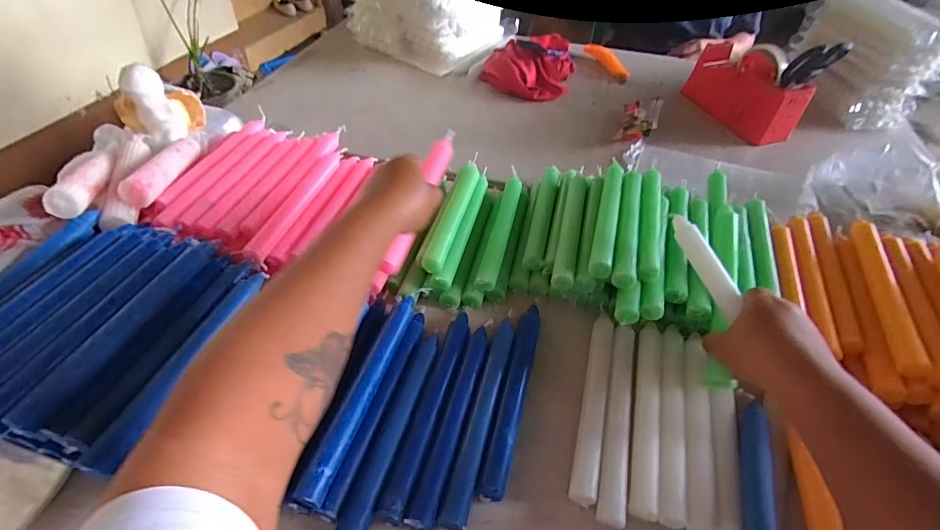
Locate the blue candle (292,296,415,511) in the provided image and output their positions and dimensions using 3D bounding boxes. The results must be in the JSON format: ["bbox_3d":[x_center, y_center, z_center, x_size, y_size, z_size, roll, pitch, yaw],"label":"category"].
[{"bbox_3d":[-0.092,0.107,0.412,0.020,0.023,0.206,13,46,10],"label":"blue candle"}]

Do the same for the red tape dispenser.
[{"bbox_3d":[0.486,-0.324,0.833,0.090,0.110,0.213,-12,47,-14],"label":"red tape dispenser"}]

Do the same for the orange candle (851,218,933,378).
[{"bbox_3d":[0.414,0.021,0.469,0.022,0.026,0.212,16,47,13],"label":"orange candle"}]

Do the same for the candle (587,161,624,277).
[{"bbox_3d":[0.162,-0.060,0.547,0.022,0.027,0.216,14,46,11],"label":"candle"}]

